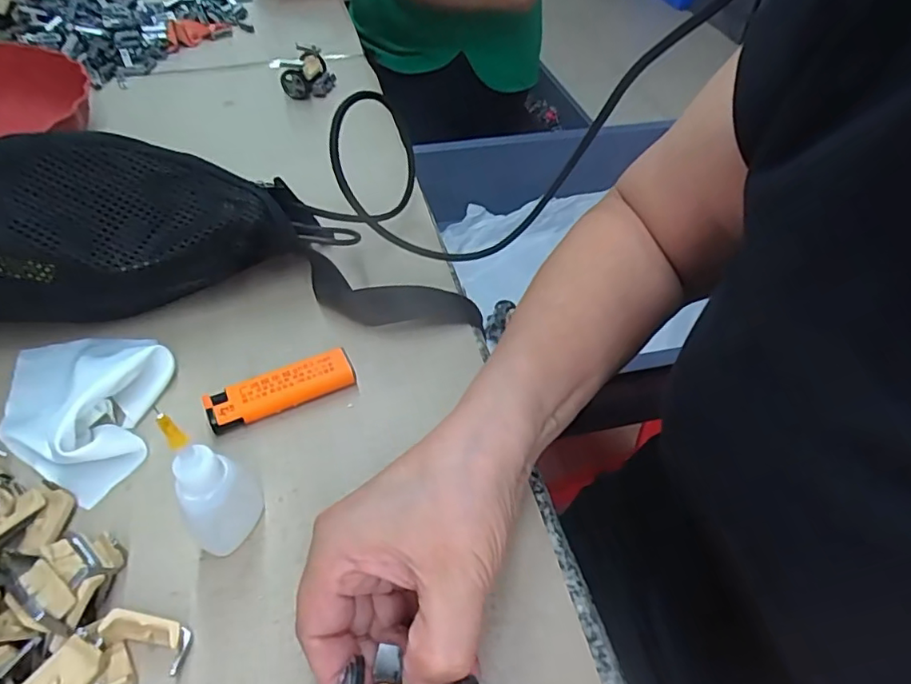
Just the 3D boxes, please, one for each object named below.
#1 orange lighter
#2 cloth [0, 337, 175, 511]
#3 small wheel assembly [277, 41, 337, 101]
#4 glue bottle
[{"bbox_3d":[-0.097,0.027,0.321,0.080,0.014,0.021,-20,53,-19],"label":"orange lighter"},{"bbox_3d":[-0.207,0.023,0.311,0.115,0.026,0.083,25,53,19],"label":"cloth"},{"bbox_3d":[-0.150,-0.274,0.578,0.054,0.034,0.051,-12,51,-12],"label":"small wheel assembly"},{"bbox_3d":[-0.106,0.056,0.244,0.031,0.090,0.031,-29,56,-24],"label":"glue bottle"}]

